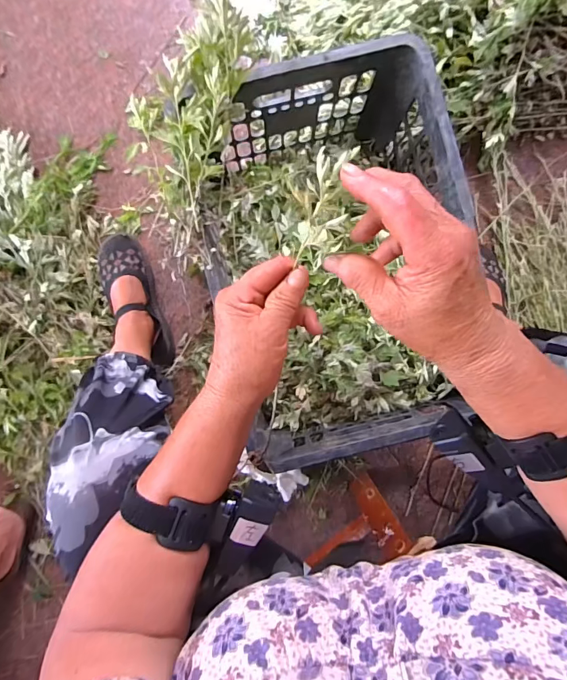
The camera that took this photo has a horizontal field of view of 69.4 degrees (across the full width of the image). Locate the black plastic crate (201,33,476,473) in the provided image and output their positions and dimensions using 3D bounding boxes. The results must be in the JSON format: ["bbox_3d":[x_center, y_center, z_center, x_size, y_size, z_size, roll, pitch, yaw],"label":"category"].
[{"bbox_3d":[0.071,-0.116,0.618,0.330,0.228,0.499,-14,91,0],"label":"black plastic crate"}]

